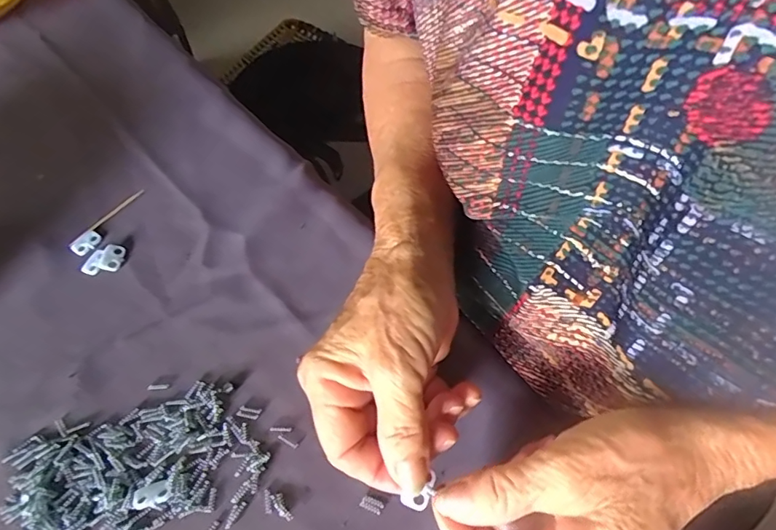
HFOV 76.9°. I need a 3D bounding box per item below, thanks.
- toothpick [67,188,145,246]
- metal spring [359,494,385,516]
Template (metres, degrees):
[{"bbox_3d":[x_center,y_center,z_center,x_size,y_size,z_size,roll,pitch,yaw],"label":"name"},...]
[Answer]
[{"bbox_3d":[-0.196,-0.034,0.341,0.005,0.004,0.060,30,64,17],"label":"toothpick"},{"bbox_3d":[-0.008,0.123,0.251,0.012,0.004,0.007,23,62,14],"label":"metal spring"}]

